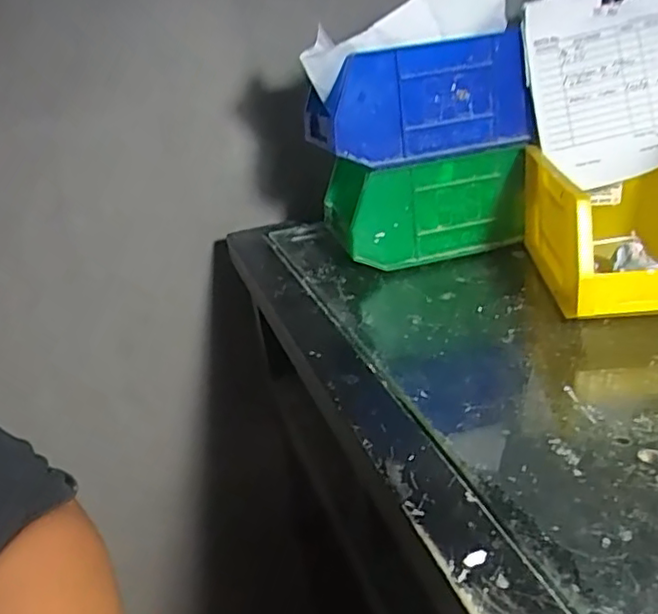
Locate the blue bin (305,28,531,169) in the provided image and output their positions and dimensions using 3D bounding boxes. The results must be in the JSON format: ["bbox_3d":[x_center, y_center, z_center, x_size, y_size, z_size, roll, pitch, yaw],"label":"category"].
[{"bbox_3d":[0.068,-0.166,0.517,0.161,0.081,0.092,-15,26,-15],"label":"blue bin"}]

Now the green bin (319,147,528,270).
[{"bbox_3d":[0.077,-0.090,0.561,0.161,0.089,0.083,-13,26,-10],"label":"green bin"}]

